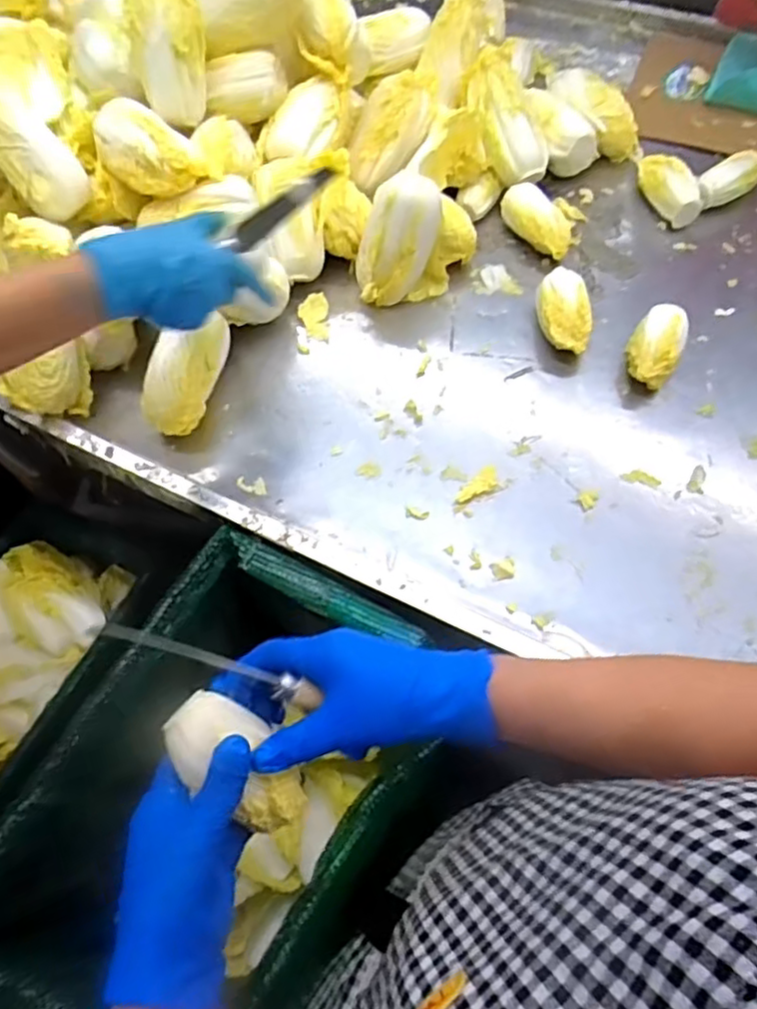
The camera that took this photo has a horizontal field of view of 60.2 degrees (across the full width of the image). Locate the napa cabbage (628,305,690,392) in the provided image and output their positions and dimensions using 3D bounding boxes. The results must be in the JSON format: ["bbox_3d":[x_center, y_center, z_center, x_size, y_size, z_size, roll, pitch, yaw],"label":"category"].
[{"bbox_3d":[0.294,-0.164,0.697,0.053,0.054,0.094,25,64,15],"label":"napa cabbage"}]

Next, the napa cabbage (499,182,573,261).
[{"bbox_3d":[0.194,-0.350,0.810,0.045,0.053,0.115,-28,61,-13],"label":"napa cabbage"}]

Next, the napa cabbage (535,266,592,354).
[{"bbox_3d":[0.204,-0.211,0.725,0.052,0.056,0.100,-3,60,0],"label":"napa cabbage"}]

